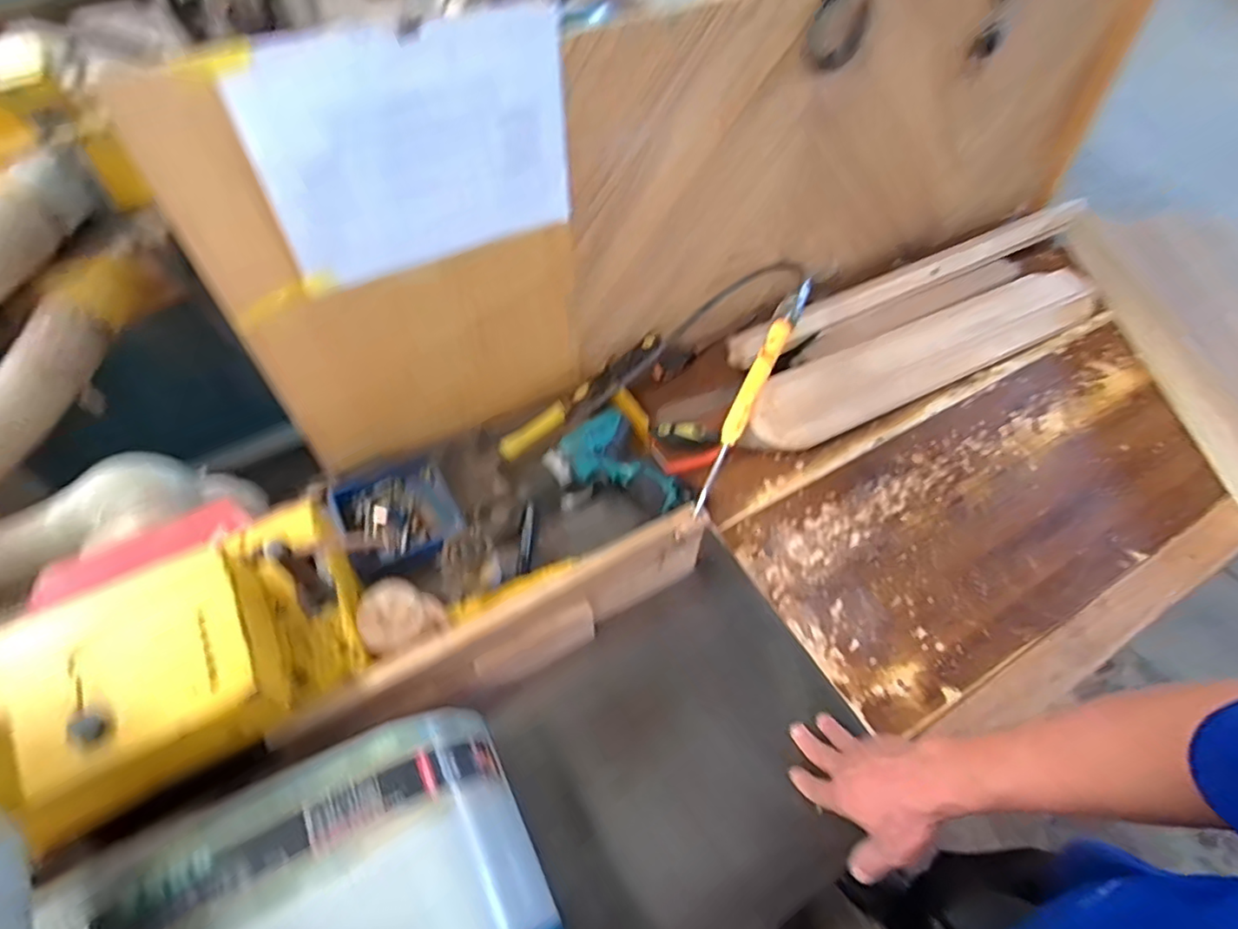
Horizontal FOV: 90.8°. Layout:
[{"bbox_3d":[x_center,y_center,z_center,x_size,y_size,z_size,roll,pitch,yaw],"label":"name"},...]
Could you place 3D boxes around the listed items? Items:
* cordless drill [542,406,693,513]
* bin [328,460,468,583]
[{"bbox_3d":[0.010,0.010,0.807,0.181,0.066,0.142,32,60,19],"label":"cordless drill"},{"bbox_3d":[-0.282,0.057,0.778,0.135,0.053,0.153,-26,60,-19],"label":"bin"}]

